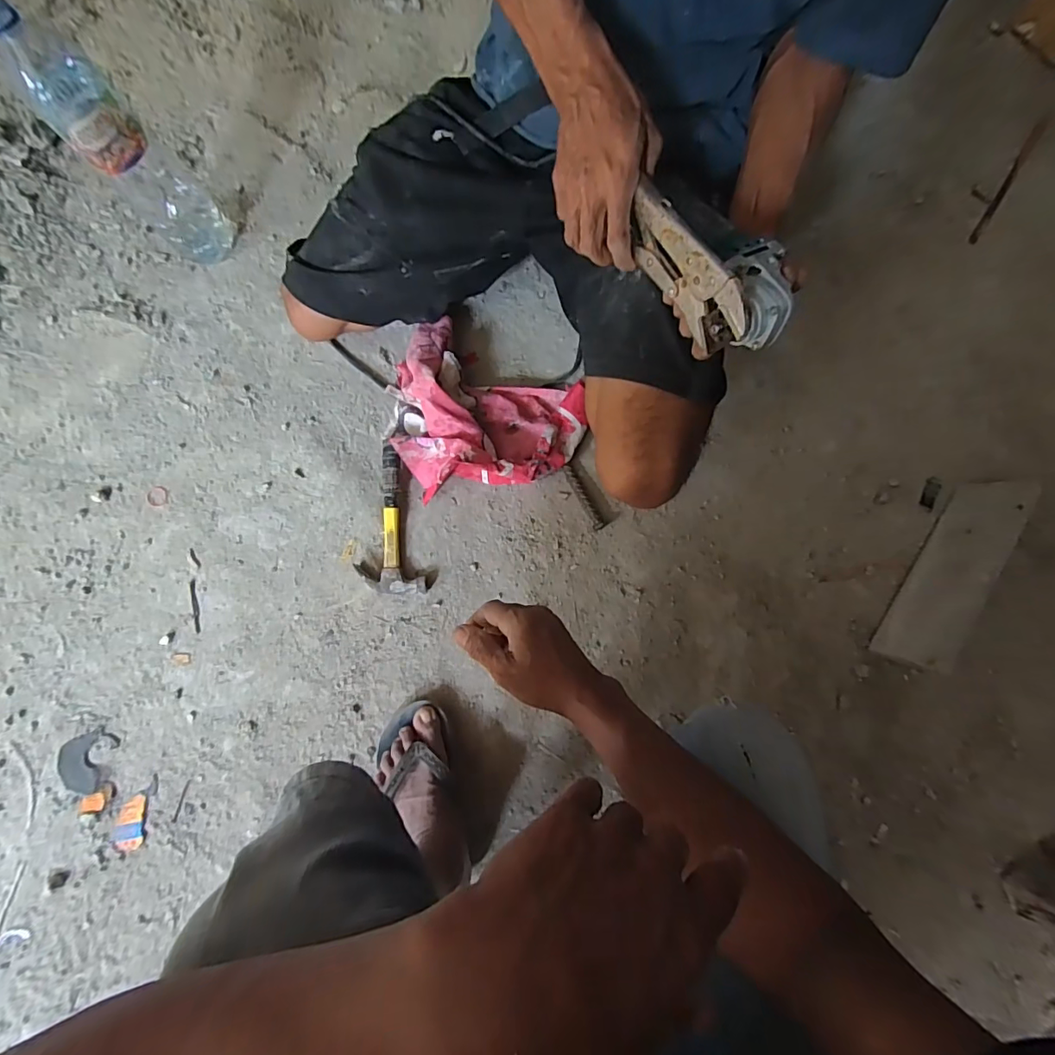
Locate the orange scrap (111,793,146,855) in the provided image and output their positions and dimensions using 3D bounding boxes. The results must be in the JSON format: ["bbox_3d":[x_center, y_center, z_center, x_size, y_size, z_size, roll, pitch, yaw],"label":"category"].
[{"bbox_3d":[-0.537,0.400,0.667,0.036,0.009,0.066,-4,82,-3],"label":"orange scrap"}]

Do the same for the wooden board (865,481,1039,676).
[{"bbox_3d":[0.628,0.064,0.722,0.037,0.103,0.317,39,80,-29],"label":"wooden board"}]

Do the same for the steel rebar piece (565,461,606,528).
[{"bbox_3d":[0.088,-0.048,0.746,0.021,0.013,0.105,-27,84,-6],"label":"steel rebar piece"}]

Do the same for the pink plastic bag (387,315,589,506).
[{"bbox_3d":[-0.065,-0.189,0.723,0.273,0.087,0.258,-11,83,-4],"label":"pink plastic bag"}]

